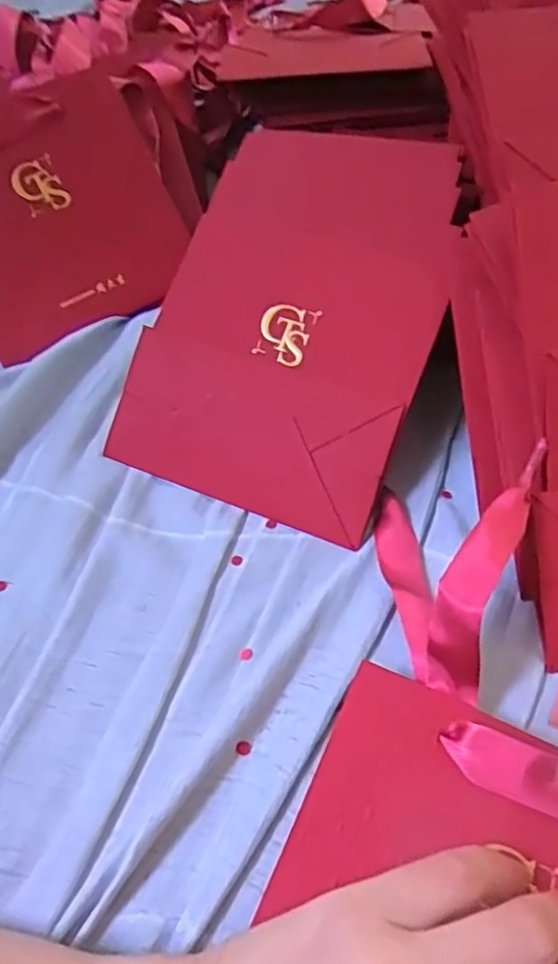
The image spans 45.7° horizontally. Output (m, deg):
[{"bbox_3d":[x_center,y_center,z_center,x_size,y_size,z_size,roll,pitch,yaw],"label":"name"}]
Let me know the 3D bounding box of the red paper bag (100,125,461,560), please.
[{"bbox_3d":[0.012,-0.097,0.344,0.141,0.026,0.234,13,73,17],"label":"red paper bag"}]

